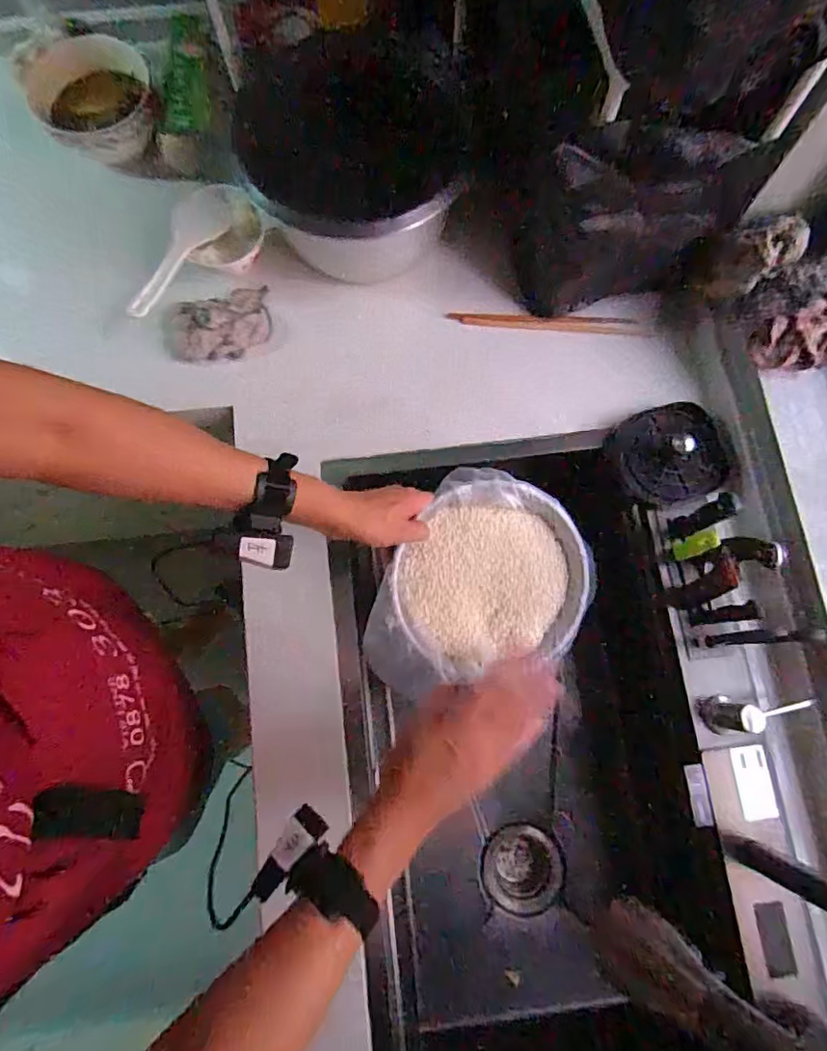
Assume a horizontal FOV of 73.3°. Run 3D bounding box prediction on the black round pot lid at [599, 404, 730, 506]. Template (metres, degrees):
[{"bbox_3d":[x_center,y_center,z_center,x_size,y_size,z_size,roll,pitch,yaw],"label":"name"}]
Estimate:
[{"bbox_3d":[0.294,-0.084,0.642,0.119,0.039,0.112,-23,82,11],"label":"black round pot lid"}]

